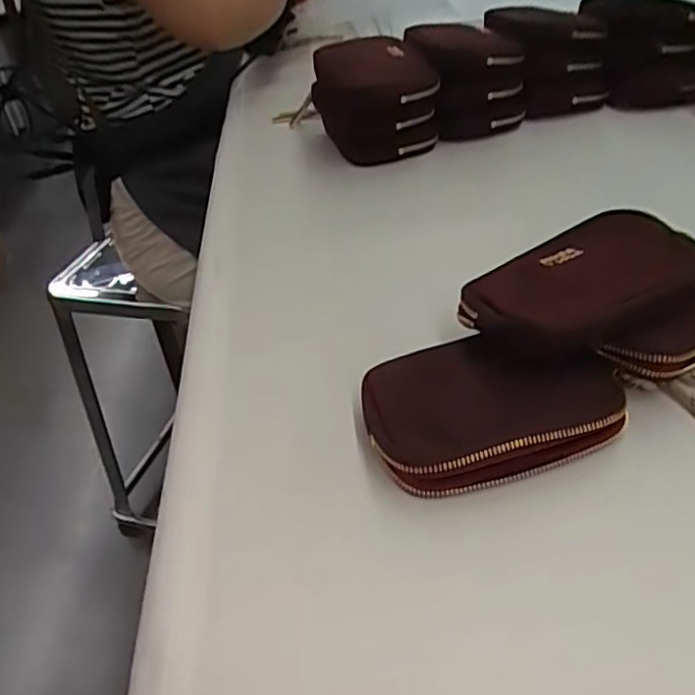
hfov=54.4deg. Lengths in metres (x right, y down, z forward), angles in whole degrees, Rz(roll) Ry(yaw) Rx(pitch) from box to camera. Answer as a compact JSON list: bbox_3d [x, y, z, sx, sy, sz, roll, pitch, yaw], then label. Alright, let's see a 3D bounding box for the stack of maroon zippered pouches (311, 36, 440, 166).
[{"bbox_3d":[0.021,-0.208,0.593,0.084,0.089,0.115,-19,39,-14],"label":"stack of maroon zippered pouches"}]

